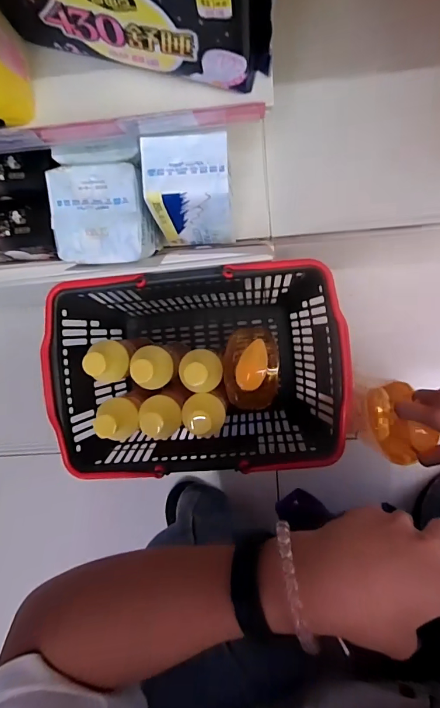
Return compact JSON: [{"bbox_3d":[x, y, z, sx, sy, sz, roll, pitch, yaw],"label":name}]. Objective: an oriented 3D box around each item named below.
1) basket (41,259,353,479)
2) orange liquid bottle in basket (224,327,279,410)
[{"bbox_3d":[-0.028,0.017,0.582,0.370,0.253,0.247,-3,93,4],"label":"basket"},{"bbox_3d":[0.050,0.015,0.578,0.083,0.228,0.102,-1,93,4],"label":"orange liquid bottle in basket"}]

